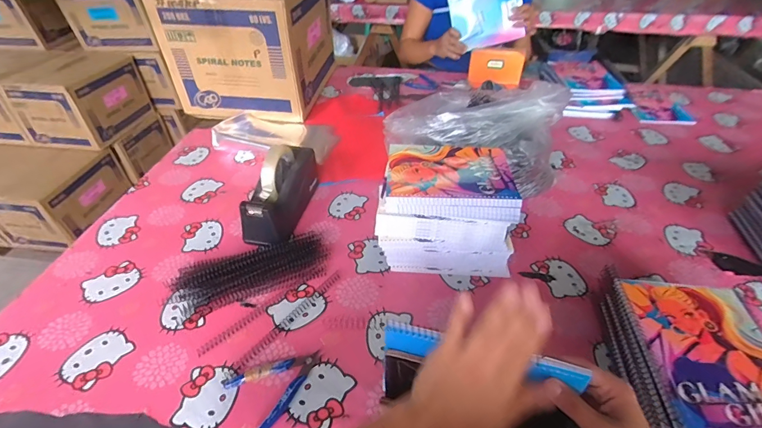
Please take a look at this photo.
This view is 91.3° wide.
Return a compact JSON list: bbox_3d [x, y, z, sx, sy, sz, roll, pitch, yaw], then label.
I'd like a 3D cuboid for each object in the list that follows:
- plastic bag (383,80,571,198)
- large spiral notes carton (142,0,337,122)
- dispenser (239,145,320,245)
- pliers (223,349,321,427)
[{"bbox_3d":[0.184,-0.164,0.755,0.349,0.157,0.179,8,43,8],"label":"plastic bag"},{"bbox_3d":[-0.342,-0.480,1.026,0.346,0.282,0.361,8,43,8],"label":"large spiral notes carton"},{"bbox_3d":[-0.182,-0.046,0.689,0.070,0.122,0.206,8,43,8],"label":"dispenser"},{"bbox_3d":[-0.132,0.213,0.480,0.113,0.010,0.083,-32,52,-31],"label":"pliers"}]

